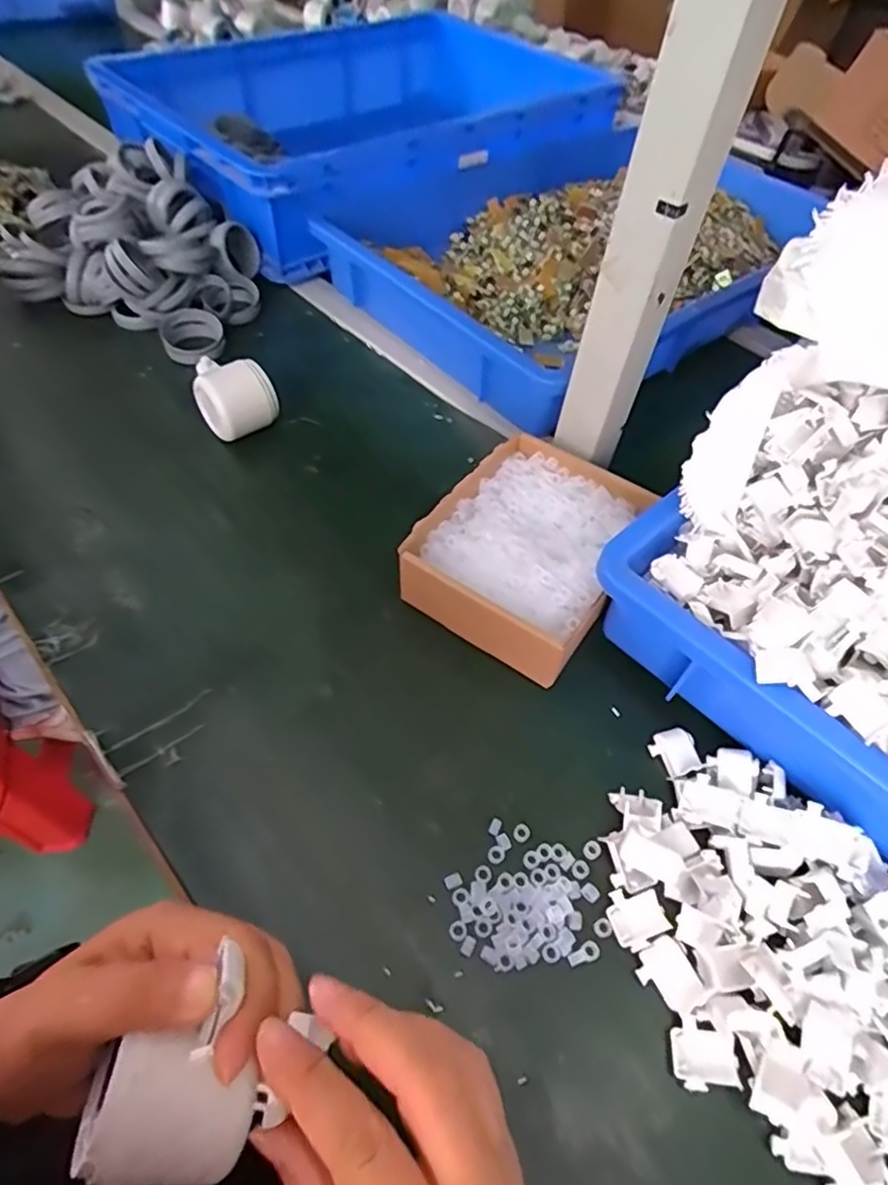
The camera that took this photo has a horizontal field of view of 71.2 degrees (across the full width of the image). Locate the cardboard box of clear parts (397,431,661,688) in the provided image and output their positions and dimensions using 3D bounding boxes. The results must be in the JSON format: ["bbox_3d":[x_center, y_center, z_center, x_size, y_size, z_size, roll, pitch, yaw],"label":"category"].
[{"bbox_3d":[0.065,-0.035,0.462,0.135,0.045,0.180,30,57,17],"label":"cardboard box of clear parts"}]

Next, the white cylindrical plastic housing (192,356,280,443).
[{"bbox_3d":[-0.187,-0.172,0.550,0.064,0.053,0.067,-25,59,-19],"label":"white cylindrical plastic housing"}]

